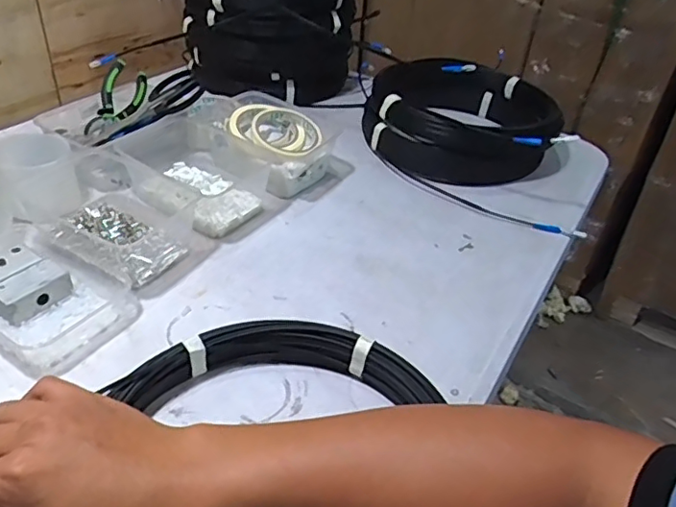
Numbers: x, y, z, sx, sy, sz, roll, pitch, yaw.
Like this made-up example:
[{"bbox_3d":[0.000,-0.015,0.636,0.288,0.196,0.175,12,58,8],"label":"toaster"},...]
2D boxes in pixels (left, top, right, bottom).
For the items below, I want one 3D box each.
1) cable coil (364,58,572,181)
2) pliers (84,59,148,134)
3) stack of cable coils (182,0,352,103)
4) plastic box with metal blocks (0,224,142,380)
[{"bbox_3d":[0.192,-0.210,0.868,0.267,0.102,0.267,4,36,-3],"label":"cable coil"},{"bbox_3d":[-0.298,-0.209,0.771,0.054,0.023,0.110,21,71,-22],"label":"pliers"},{"bbox_3d":[-0.113,-0.416,0.935,0.269,0.252,0.258,-2,37,-10],"label":"stack of cable coils"},{"bbox_3d":[-0.291,0.033,0.547,0.178,0.038,0.124,22,39,22],"label":"plastic box with metal blocks"}]

